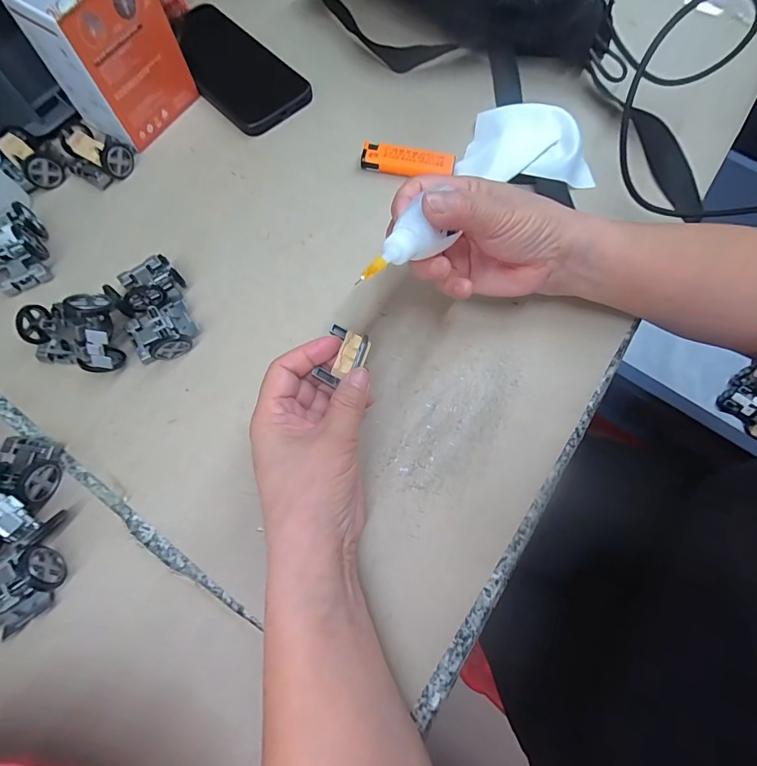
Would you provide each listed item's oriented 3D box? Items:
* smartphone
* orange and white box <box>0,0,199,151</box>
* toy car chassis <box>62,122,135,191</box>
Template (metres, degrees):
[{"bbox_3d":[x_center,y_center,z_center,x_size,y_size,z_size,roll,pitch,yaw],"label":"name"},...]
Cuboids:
[{"bbox_3d":[-0.144,-0.303,0.370,0.078,0.008,0.167,-43,78,-14],"label":"smartphone"},{"bbox_3d":[-0.217,-0.269,0.312,0.069,0.099,0.094,29,73,7],"label":"orange and white box"},{"bbox_3d":[-0.239,-0.196,0.328,0.053,0.030,0.046,32,74,8],"label":"toy car chassis"}]

